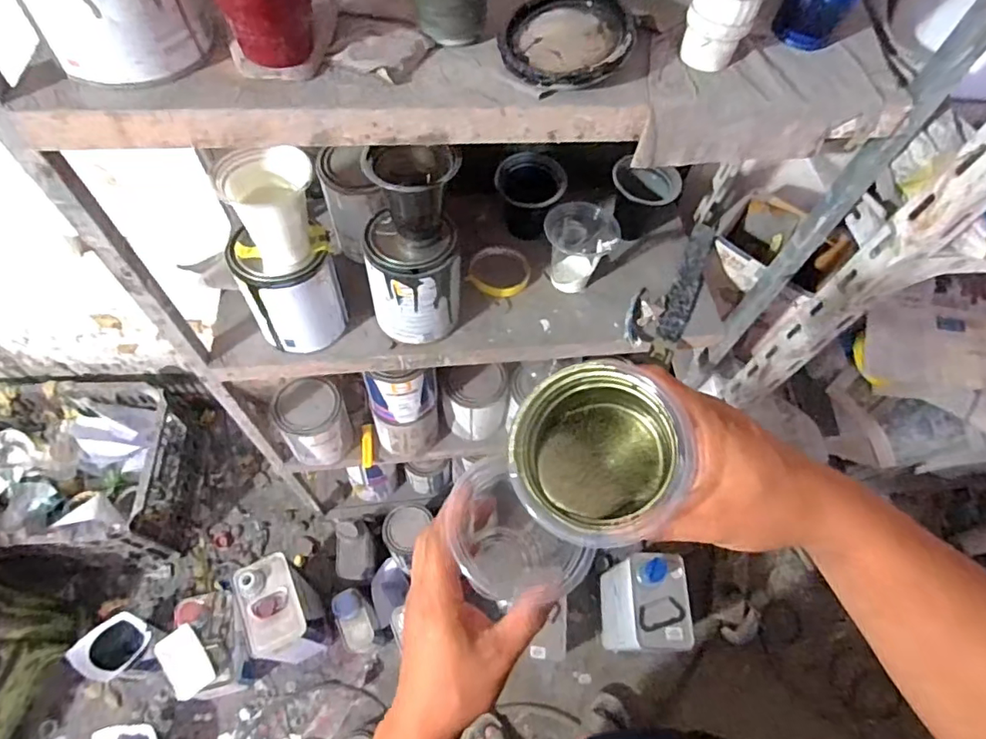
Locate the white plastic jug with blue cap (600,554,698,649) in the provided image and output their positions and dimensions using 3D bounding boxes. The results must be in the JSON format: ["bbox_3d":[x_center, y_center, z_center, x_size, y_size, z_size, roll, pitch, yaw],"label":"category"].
[{"bbox_3d":[0.299,0.498,1.128,0.110,0.290,0.162,0,60,-4],"label":"white plastic jug with blue cap"}]

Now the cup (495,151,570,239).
[{"bbox_3d":[0.046,-0.229,0.737,0.092,0.084,0.078,22,61,8],"label":"cup"}]

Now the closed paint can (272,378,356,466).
[{"bbox_3d":[-0.292,0.086,0.892,0.103,0.127,0.111,2,60,-3],"label":"closed paint can"}]

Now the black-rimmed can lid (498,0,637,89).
[{"bbox_3d":[0.053,-0.243,0.397,0.095,0.011,0.083,-2,73,11],"label":"black-rimmed can lid"}]

